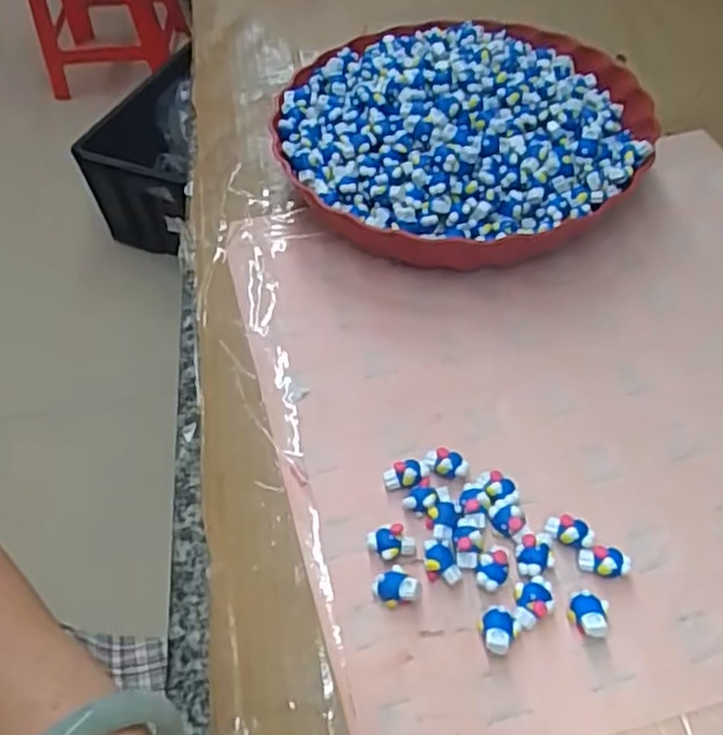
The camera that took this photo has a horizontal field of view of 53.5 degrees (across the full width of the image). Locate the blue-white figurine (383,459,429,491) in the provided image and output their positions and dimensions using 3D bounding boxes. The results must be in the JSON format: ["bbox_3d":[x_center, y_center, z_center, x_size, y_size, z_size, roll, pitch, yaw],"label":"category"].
[{"bbox_3d":[0.022,0.053,0.352,0.022,0.012,0.012,-7,50,-2],"label":"blue-white figurine"}]

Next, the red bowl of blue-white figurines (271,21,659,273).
[{"bbox_3d":[0.067,-0.154,0.472,0.233,0.074,0.218,-2,52,3],"label":"red bowl of blue-white figurines"}]

